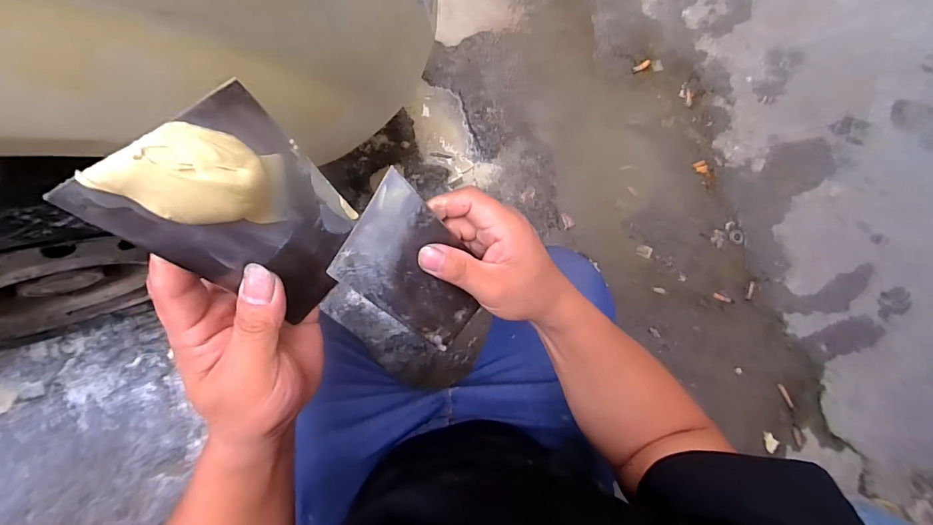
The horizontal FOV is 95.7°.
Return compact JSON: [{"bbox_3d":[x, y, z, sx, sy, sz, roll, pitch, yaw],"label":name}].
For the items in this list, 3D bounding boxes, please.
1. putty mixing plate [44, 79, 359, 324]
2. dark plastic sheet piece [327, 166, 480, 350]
[{"bbox_3d":[-0.094,-0.016,0.202,0.013,0.129,0.072,36,78,27],"label":"putty mixing plate"},{"bbox_3d":[-0.032,0.007,0.296,0.072,0.005,0.130,-51,133,-7],"label":"dark plastic sheet piece"}]

